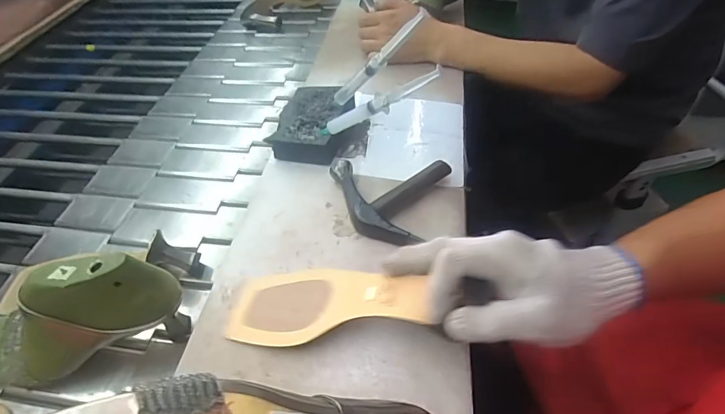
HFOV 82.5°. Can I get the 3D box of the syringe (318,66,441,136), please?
[{"bbox_3d":[0.015,-0.114,0.471,0.166,0.024,0.012,-20,39,34],"label":"syringe"}]

